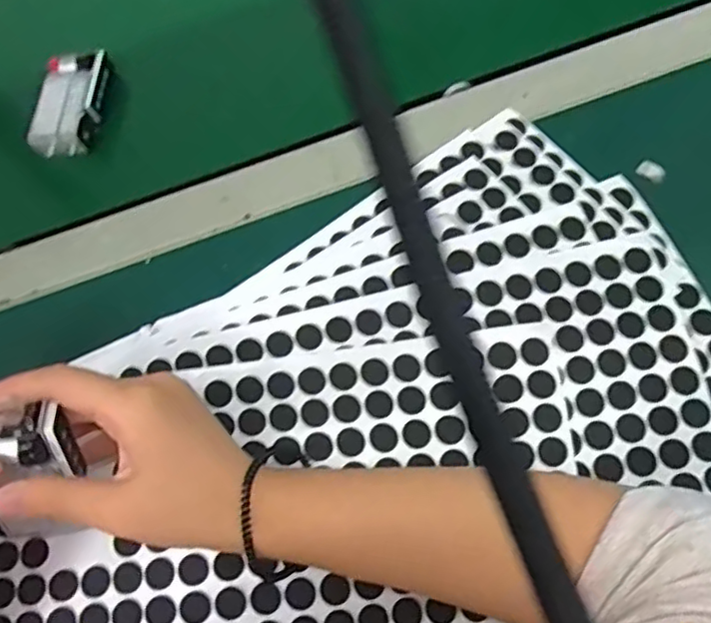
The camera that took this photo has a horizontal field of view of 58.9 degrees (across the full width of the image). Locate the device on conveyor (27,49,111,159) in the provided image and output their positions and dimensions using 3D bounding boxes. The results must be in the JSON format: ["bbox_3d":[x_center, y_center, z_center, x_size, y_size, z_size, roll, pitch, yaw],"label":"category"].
[{"bbox_3d":[-0.203,-0.147,0.447,0.041,0.028,0.077,1,68,9],"label":"device on conveyor"}]

